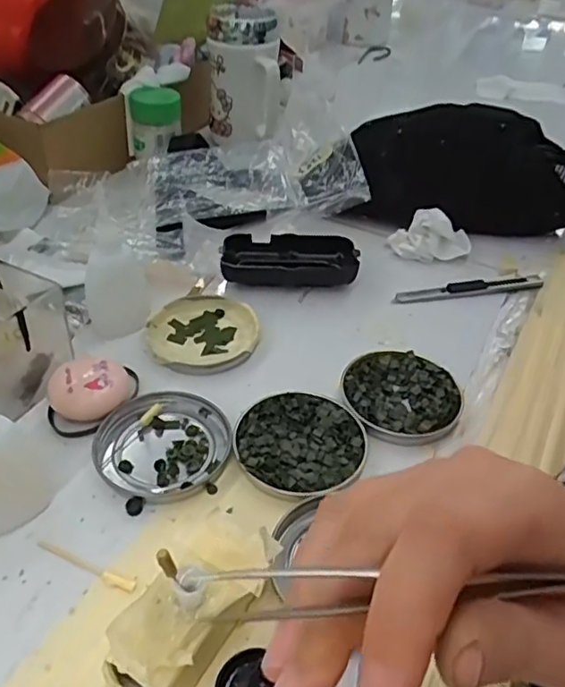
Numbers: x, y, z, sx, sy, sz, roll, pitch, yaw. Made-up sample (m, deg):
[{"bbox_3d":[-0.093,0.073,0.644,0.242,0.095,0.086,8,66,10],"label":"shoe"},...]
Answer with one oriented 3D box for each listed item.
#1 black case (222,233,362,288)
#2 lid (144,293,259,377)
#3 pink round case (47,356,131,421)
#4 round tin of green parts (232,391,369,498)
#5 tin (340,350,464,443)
[{"bbox_3d":[0.005,-0.069,0.506,0.108,0.025,0.050,1,41,-3],"label":"black case"},{"bbox_3d":[-0.059,-0.008,0.445,0.079,0.012,0.077,2,41,-2],"label":"lid"},{"bbox_3d":[-0.123,0.029,0.384,0.047,0.022,0.038,1,41,-3],"label":"pink round case"},{"bbox_3d":[0.010,0.060,0.368,0.076,0.010,0.075,2,41,-2],"label":"round tin of green parts"},{"bbox_3d":[0.077,0.035,0.403,0.076,0.013,0.075,2,41,-2],"label":"tin"}]

